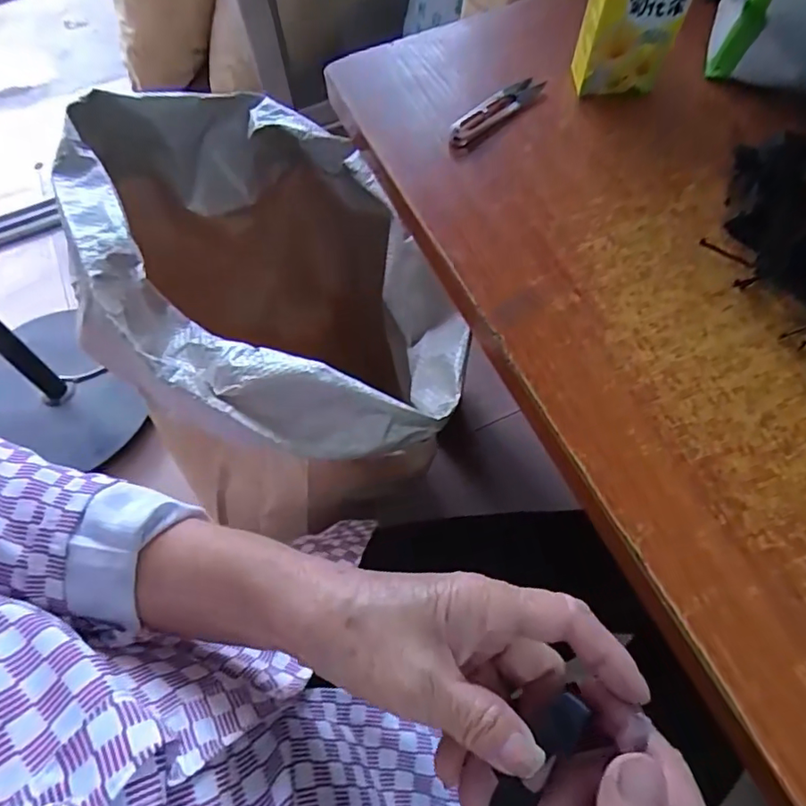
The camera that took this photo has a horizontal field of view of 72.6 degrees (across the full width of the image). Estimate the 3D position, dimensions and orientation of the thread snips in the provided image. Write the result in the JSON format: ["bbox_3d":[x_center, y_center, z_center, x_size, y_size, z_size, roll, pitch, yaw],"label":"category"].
[{"bbox_3d":[0.073,-0.239,0.450,0.105,0.006,0.026,-42,70,-14],"label":"thread snips"}]

